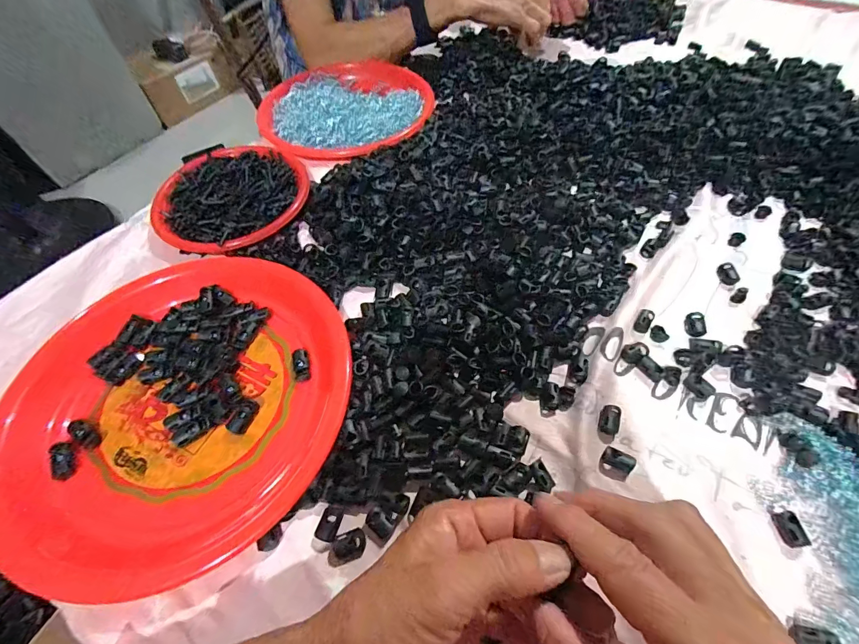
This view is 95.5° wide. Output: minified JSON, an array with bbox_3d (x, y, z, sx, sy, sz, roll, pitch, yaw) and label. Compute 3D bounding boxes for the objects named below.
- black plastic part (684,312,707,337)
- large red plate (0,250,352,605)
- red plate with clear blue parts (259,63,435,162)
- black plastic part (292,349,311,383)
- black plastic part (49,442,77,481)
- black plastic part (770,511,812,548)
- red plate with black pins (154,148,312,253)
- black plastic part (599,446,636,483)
[{"bbox_3d":[0.223,0.002,0.327,0.014,0.009,0.021,10,59,10],"label":"black plastic part"},{"bbox_3d":[-0.199,0.044,0.311,0.251,0.019,0.285,-27,60,-12],"label":"large red plate"},{"bbox_3d":[-0.110,-0.283,0.514,0.218,0.025,0.207,-2,58,3],"label":"red plate with clear blue parts"},{"bbox_3d":[-0.106,0.035,0.321,0.013,0.006,0.028,-16,59,-6],"label":"black plastic part"},{"bbox_3d":[-0.275,0.104,0.293,0.015,0.006,0.028,-27,60,-12],"label":"black plastic part"},{"bbox_3d":[0.226,0.130,0.244,0.012,0.007,0.019,-4,58,2],"label":"black plastic part"},{"bbox_3d":[-0.214,-0.138,0.426,0.154,0.025,0.149,-2,58,3],"label":"red plate with black pins"},{"bbox_3d":[0.130,0.098,0.270,0.019,0.008,0.018,20,62,15],"label":"black plastic part"}]

